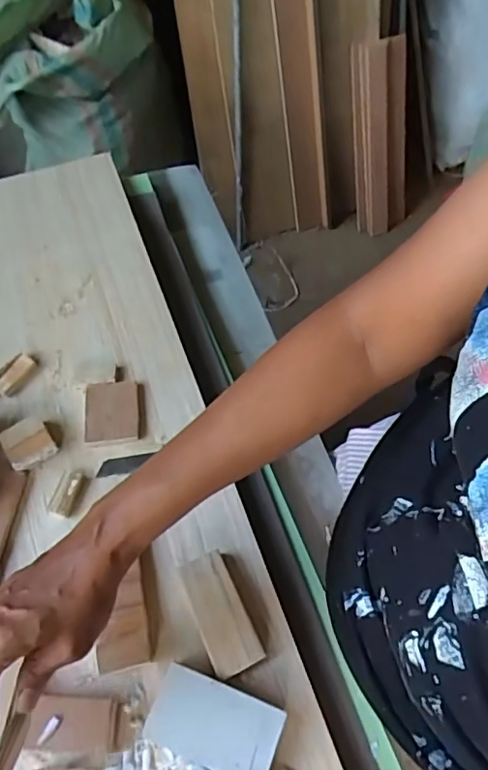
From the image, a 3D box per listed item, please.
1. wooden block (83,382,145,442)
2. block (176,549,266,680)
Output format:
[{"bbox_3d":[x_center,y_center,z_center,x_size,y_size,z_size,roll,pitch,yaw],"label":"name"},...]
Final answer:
[{"bbox_3d":[-0.128,0.026,0.545,0.057,0.008,0.064,-6,58,-4],"label":"wooden block"},{"bbox_3d":[-0.020,0.181,0.443,0.040,0.015,0.091,-22,61,-13],"label":"block"}]

